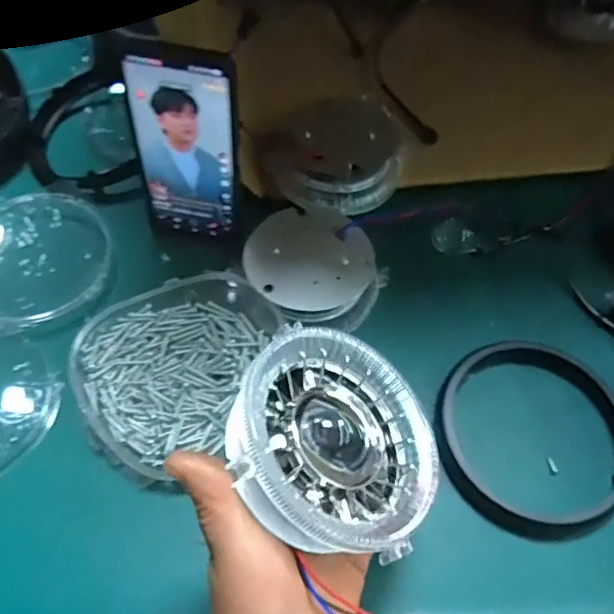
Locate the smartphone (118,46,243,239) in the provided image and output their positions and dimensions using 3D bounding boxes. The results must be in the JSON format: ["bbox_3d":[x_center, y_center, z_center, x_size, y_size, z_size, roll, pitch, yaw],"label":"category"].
[{"bbox_3d":[-0.088,-0.111,0.422,0.079,0.162,0.005,11,52,4],"label":"smartphone"}]

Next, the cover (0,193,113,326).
[{"bbox_3d":[-0.218,-0.043,0.464,0.113,0.025,0.115,-15,60,-11],"label":"cover"}]

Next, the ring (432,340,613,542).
[{"bbox_3d":[0.156,0.087,0.399,0.135,0.016,0.129,1,59,-2],"label":"ring"}]

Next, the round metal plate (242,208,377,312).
[{"bbox_3d":[0.000,-0.039,0.443,0.094,0.007,0.093,0,58,-1],"label":"round metal plate"}]

